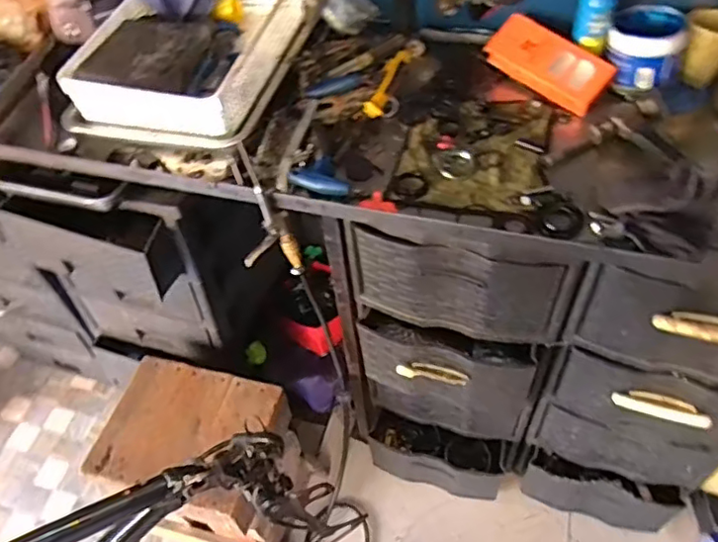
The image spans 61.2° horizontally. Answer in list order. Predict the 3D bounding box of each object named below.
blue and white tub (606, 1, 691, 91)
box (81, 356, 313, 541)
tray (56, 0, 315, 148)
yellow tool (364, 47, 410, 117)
[{"bbox_3d":[0.425,-0.331,0.906,0.107,0.072,0.105,21,57,19],"label":"blue and white tub"},{"bbox_3d":[-0.309,0.412,1.283,0.315,0.391,0.247,11,54,13],"label":"box"},{"bbox_3d":[-0.244,-0.336,0.897,0.260,0.079,0.349,10,54,13],"label":"tray"},{"bbox_3d":[0.043,-0.280,0.904,0.027,0.033,0.128,19,56,18],"label":"yellow tool"}]

